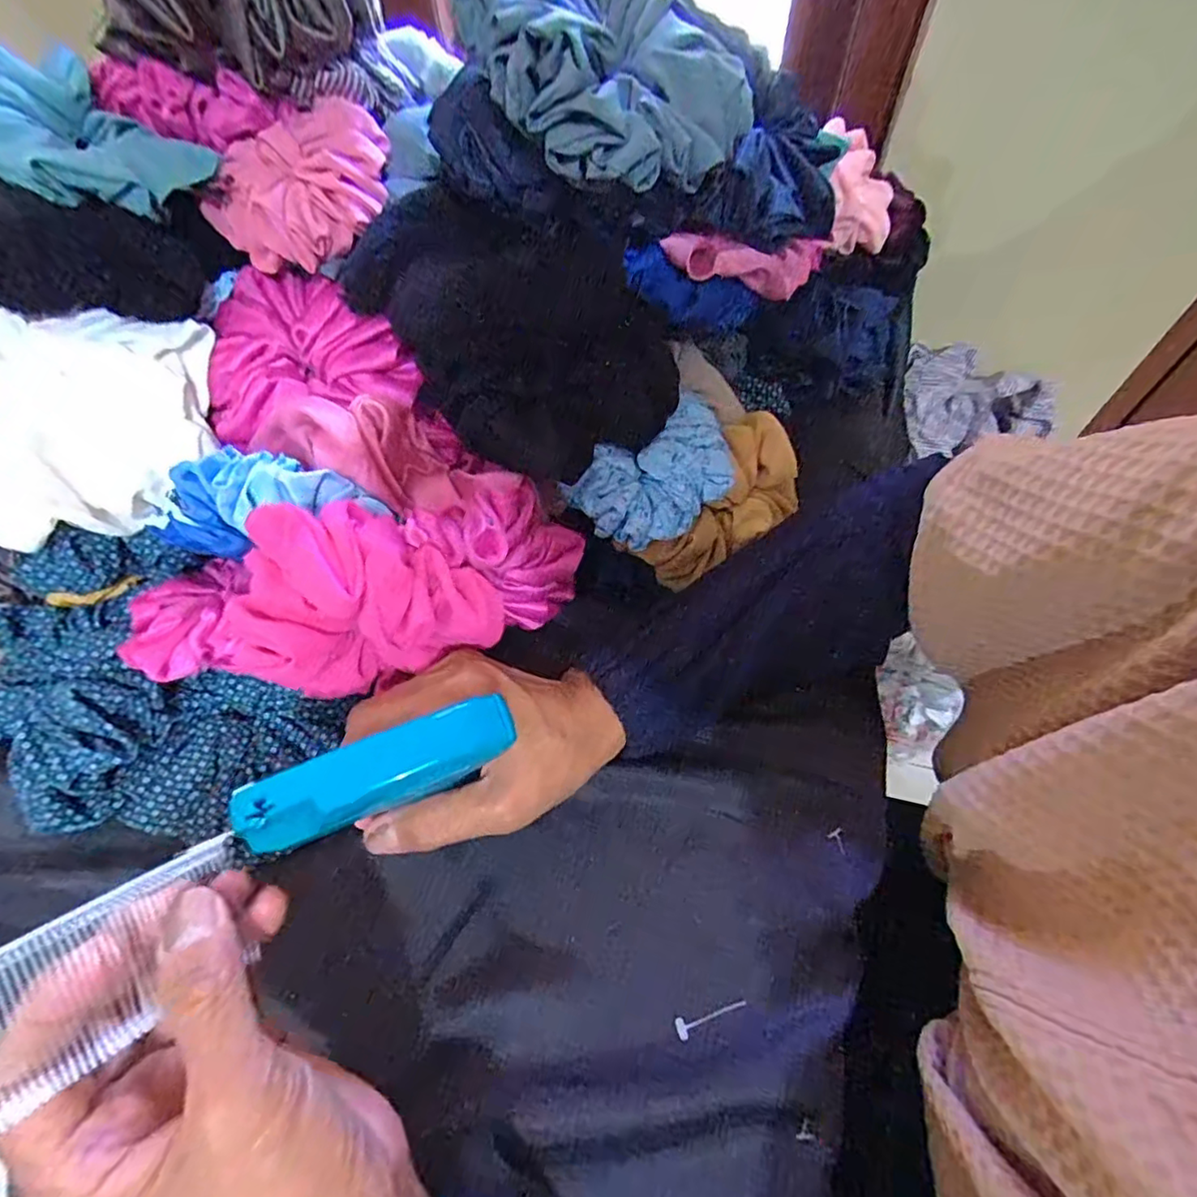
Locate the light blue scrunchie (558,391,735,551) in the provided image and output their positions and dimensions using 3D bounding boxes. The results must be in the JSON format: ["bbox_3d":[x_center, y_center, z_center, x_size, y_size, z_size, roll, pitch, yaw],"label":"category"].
[{"bbox_3d":[0.037,-0.070,0.335,0.097,0.028,0.069,-32,62,-17],"label":"light blue scrunchie"}]

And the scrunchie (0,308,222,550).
[{"bbox_3d":[-0.268,-0.087,0.310,0.120,0.065,0.107,-5,58,-1],"label":"scrunchie"}]

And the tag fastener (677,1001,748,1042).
[{"bbox_3d":[0.050,0.187,0.270,0.033,0.004,0.008,-20,60,-11],"label":"tag fastener"}]

